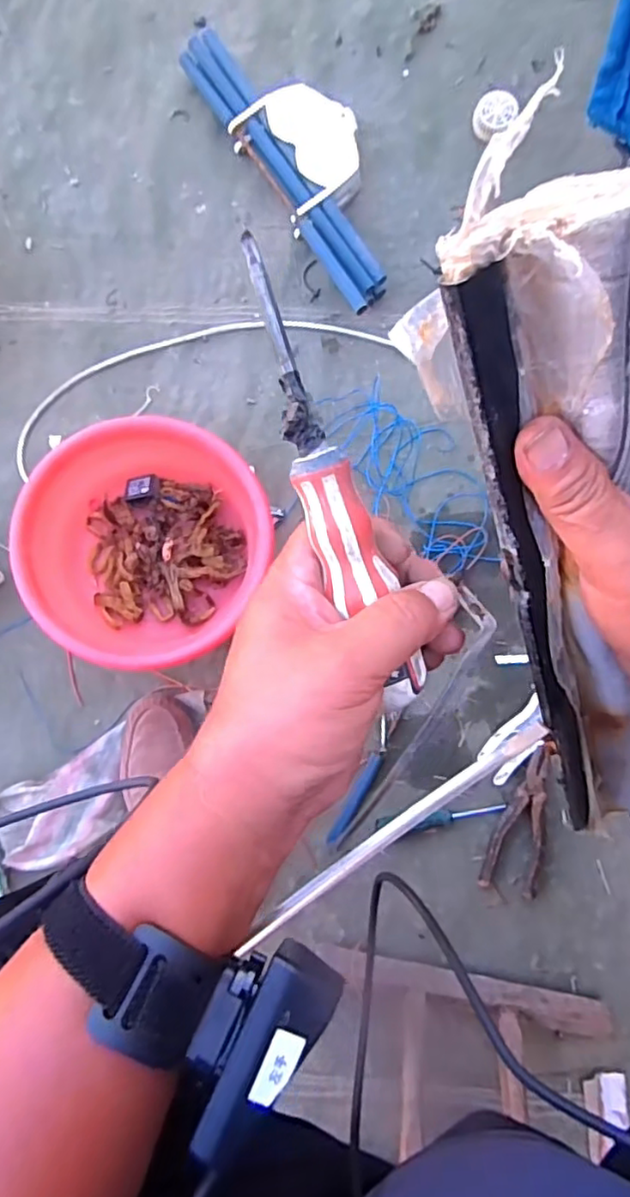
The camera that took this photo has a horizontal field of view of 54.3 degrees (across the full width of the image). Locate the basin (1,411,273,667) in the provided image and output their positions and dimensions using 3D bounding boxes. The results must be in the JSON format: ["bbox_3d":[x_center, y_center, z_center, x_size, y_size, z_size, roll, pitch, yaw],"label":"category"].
[{"bbox_3d":[-0.180,-0.067,0.674,0.241,0.124,0.255,0,87,3],"label":"basin"}]

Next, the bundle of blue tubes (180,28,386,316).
[{"bbox_3d":[-0.040,-0.510,0.731,0.057,0.047,0.366,-34,87,2],"label":"bundle of blue tubes"}]

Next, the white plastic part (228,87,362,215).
[{"bbox_3d":[-0.011,-0.532,0.721,0.111,0.037,0.138,-34,88,-4],"label":"white plastic part"}]

